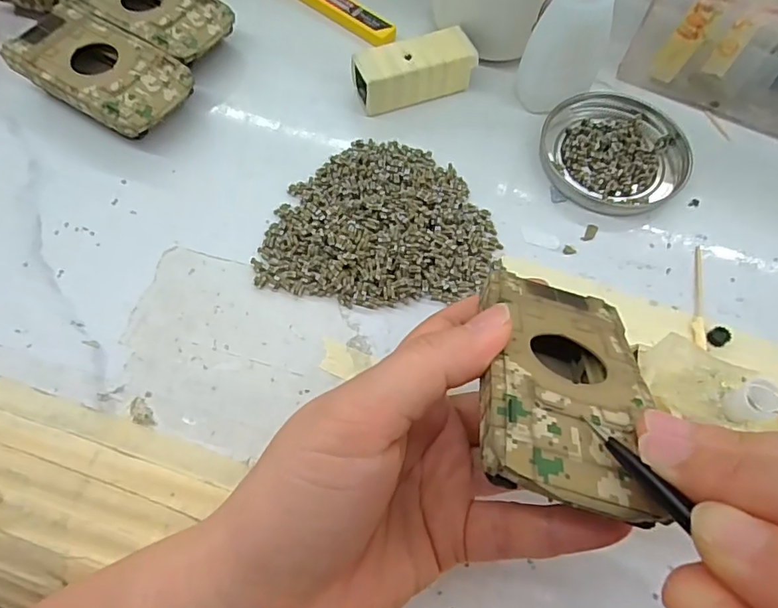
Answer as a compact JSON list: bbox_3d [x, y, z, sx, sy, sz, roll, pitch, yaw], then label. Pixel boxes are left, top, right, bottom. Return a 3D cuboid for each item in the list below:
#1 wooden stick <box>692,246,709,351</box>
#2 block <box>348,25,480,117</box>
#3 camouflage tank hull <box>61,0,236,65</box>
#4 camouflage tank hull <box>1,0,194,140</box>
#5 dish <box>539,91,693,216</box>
[{"bbox_3d":[0.152,-0.005,0.259,0.008,0.004,0.058,11,66,3],"label":"wooden stick"},{"bbox_3d":[0.012,-0.131,0.299,0.069,0.029,0.025,-22,68,-11],"label":"block"},{"bbox_3d":[-0.142,-0.172,0.314,0.099,0.023,0.051,28,68,11],"label":"camouflage tank hull"},{"bbox_3d":[-0.157,-0.124,0.292,0.094,0.026,0.051,28,68,11],"label":"camouflage tank hull"},{"bbox_3d":[0.127,-0.086,0.294,0.082,0.008,0.076,1,65,-1],"label":"dish"}]

